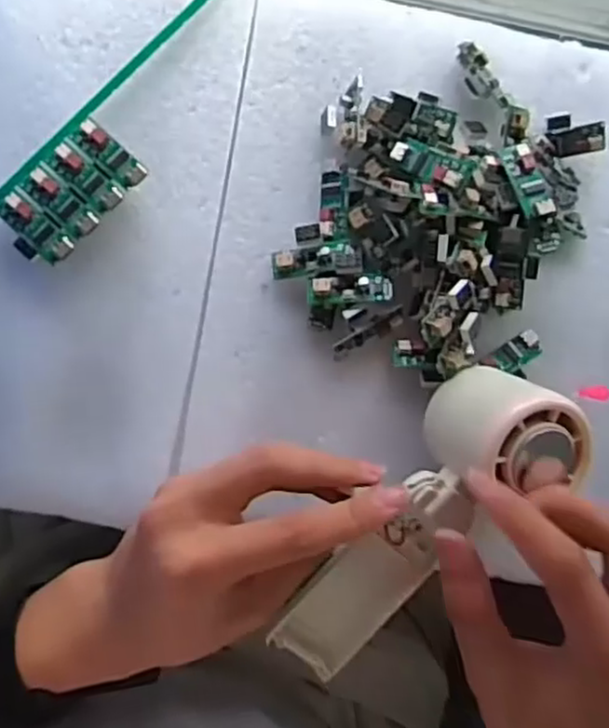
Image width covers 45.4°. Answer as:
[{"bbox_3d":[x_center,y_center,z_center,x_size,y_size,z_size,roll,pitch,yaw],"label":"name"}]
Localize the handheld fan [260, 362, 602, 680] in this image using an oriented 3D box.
[{"bbox_3d":[0.056,0.076,0.333,0.062,0.046,0.167,37,104,-3],"label":"handheld fan"}]

